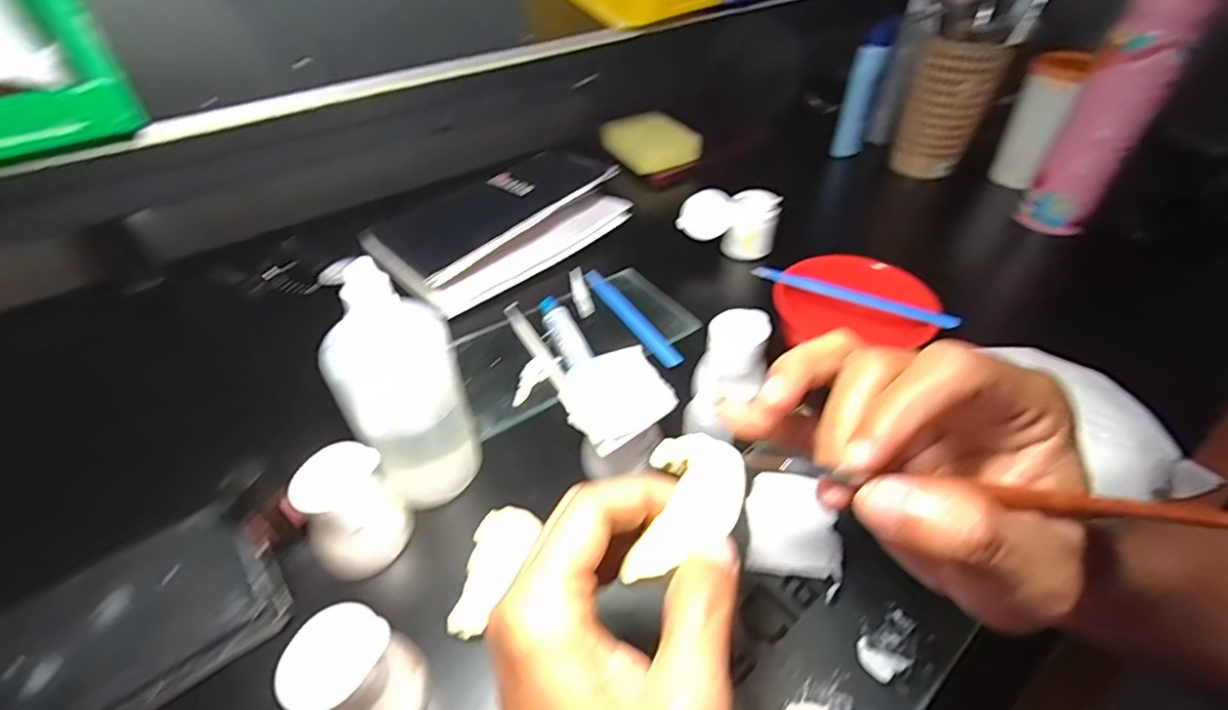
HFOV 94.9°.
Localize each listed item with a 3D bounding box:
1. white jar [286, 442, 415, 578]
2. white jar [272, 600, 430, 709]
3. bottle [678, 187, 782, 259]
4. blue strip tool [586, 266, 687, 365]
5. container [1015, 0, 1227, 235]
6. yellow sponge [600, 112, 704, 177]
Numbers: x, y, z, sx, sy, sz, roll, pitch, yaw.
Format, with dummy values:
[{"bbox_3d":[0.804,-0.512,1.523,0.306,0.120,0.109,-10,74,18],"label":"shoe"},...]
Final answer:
[{"bbox_3d":[-0.141,0.084,0.308,0.046,0.057,0.044,0,45,0],"label":"white jar"},{"bbox_3d":[-0.111,0.145,0.248,0.044,0.061,0.048,0,45,0],"label":"white jar"},{"bbox_3d":[0.107,-0.126,0.537,0.091,0.051,0.043,2,45,1],"label":"bottle"},{"bbox_3d":[0.013,-0.034,0.475,0.017,0.004,0.136,-33,52,-10],"label":"blue strip tool"},{"bbox_3d":[0.439,-0.212,0.499,0.060,0.220,0.060,30,52,26],"label":"container"},{"bbox_3d":[0.044,-0.259,0.682,0.081,0.032,0.111,-27,51,-25],"label":"yellow sponge"}]

